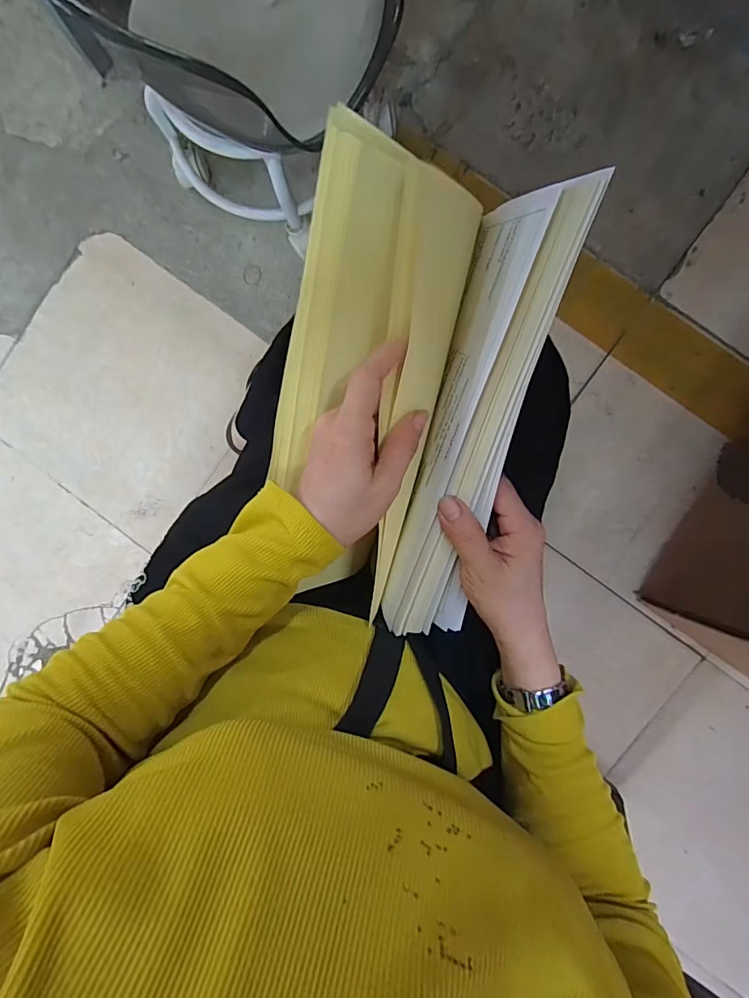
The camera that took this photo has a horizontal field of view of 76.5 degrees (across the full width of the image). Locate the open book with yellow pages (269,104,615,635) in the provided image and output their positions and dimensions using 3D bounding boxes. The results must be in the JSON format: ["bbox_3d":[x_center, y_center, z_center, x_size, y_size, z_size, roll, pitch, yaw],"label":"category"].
[{"bbox_3d":[0.017,-0.059,0.318,0.149,0.127,0.295,11,93,-2],"label":"open book with yellow pages"}]

